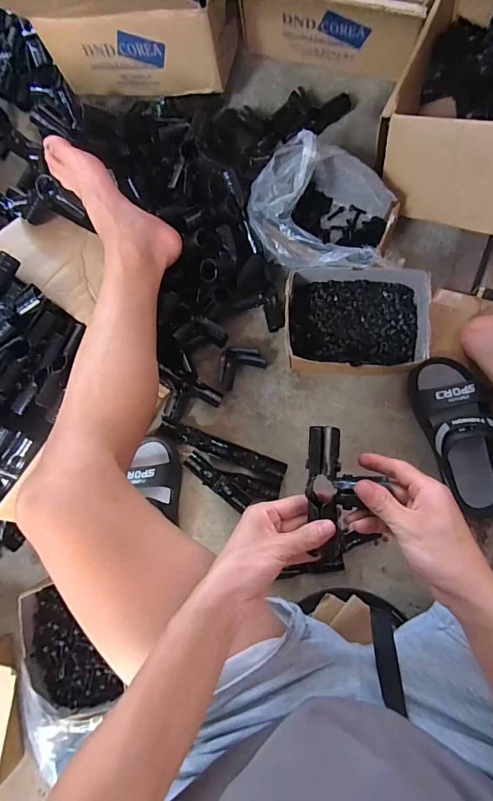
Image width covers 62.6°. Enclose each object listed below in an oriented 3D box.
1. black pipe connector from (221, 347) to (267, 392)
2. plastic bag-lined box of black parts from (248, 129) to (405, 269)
[{"bbox_3d":[-0.014,-0.064,0.702,0.084,0.030,0.057,-32,81,2],"label":"black pipe connector"},{"bbox_3d":[0.131,-0.294,0.657,0.219,0.131,0.192,25,87,8],"label":"plastic bag-lined box of black parts"}]

